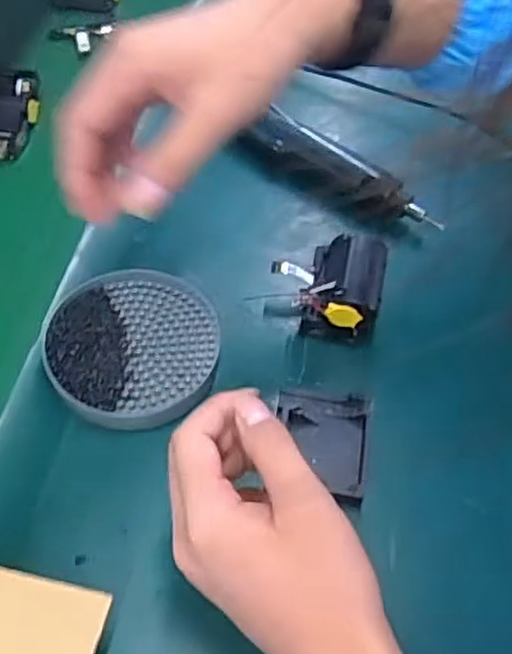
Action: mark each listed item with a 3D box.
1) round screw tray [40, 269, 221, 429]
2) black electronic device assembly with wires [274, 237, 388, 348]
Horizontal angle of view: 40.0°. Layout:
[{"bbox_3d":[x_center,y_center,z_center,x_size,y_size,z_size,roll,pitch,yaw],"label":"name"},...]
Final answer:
[{"bbox_3d":[-0.084,0.013,0.476,0.111,0.020,0.116,1,54,-2],"label":"round screw tray"},{"bbox_3d":[0.051,-0.030,0.500,0.074,0.046,0.067,11,55,5],"label":"black electronic device assembly with wires"}]

